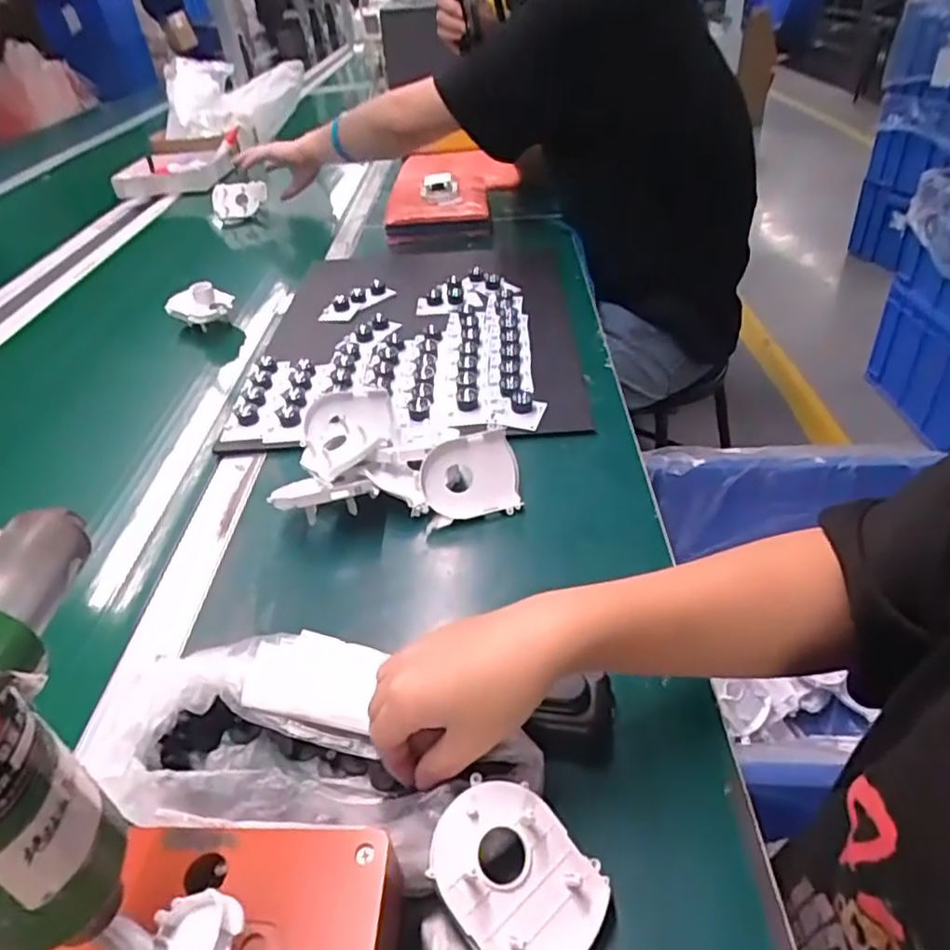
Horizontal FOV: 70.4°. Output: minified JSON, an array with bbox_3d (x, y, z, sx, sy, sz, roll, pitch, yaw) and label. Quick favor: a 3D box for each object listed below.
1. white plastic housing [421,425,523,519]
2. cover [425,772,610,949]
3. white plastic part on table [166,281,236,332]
[{"bbox_3d":[-0.004,-0.001,0.554,0.078,0.068,0.016,-7,-2,-8],"label":"white plastic housing"},{"bbox_3d":[0.017,0.189,0.316,0.082,0.010,0.069,42,59,13],"label":"cover"},{"bbox_3d":[-0.351,-0.215,0.851,0.084,0.043,0.049,-7,38,-2],"label":"white plastic part on table"}]

